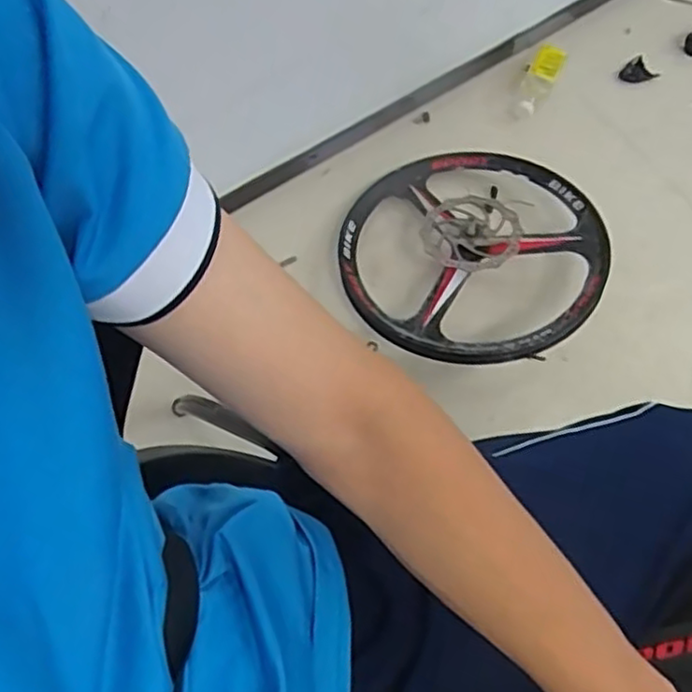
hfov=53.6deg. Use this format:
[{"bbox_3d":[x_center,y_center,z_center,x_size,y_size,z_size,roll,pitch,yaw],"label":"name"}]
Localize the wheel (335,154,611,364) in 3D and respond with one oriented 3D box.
[{"bbox_3d":[0.195,-0.149,1.091,0.408,0.100,0.399,1,69,-2],"label":"wheel"}]

